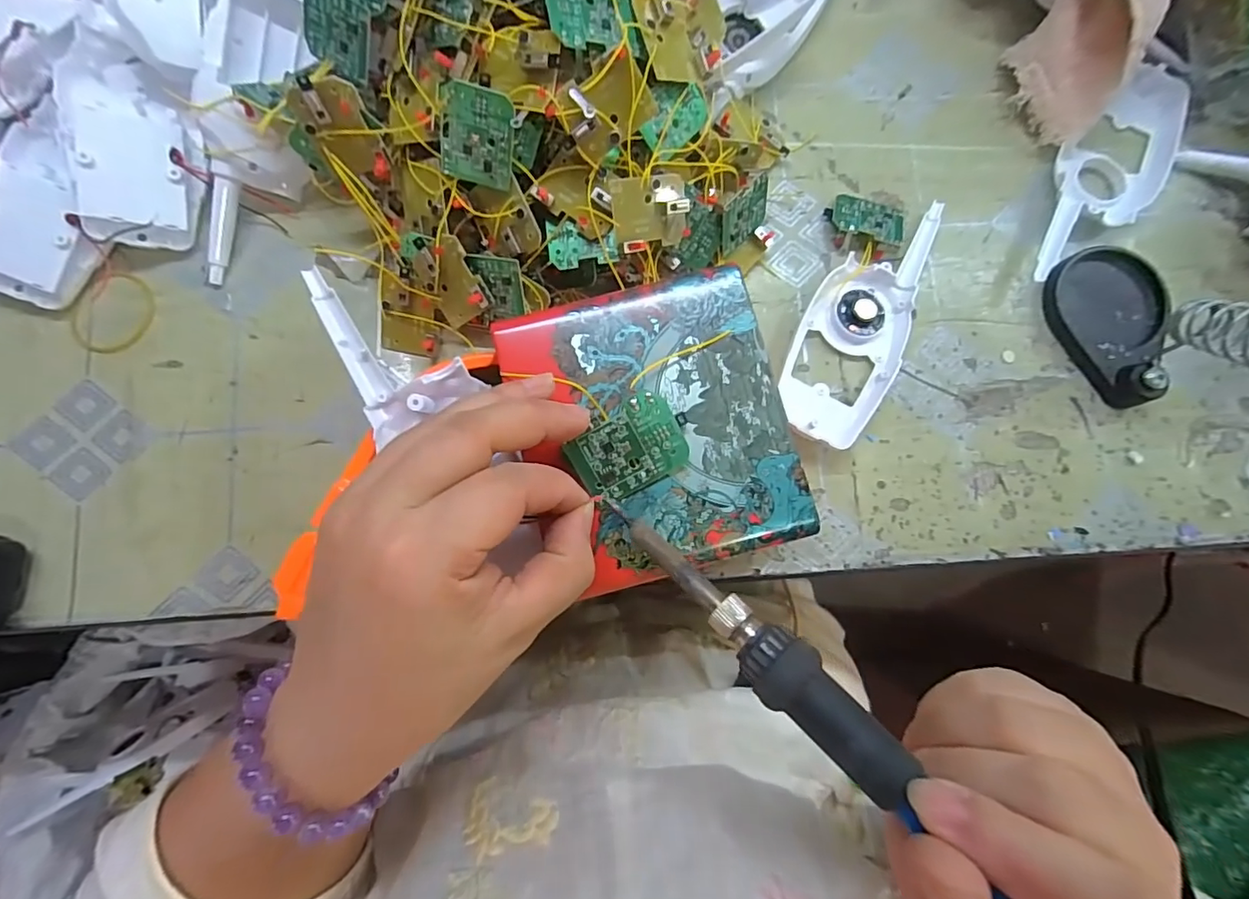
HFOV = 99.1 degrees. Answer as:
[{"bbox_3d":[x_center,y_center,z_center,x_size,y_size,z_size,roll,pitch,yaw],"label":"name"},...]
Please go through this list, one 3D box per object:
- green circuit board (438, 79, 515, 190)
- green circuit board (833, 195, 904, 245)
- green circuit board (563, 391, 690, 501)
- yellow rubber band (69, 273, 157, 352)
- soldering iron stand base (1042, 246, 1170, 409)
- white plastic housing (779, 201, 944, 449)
[{"bbox_3d":[-0.070,-0.148,0.252,0.034,0.042,0.004,15,46,-4],"label":"green circuit board"},{"bbox_3d":[0.146,-0.138,0.318,0.042,0.004,0.031,17,61,2],"label":"green circuit board"},{"bbox_3d":[0.002,0.001,0.203,0.041,0.004,0.033,-32,106,1],"label":"green circuit board"},{"bbox_3d":[-0.297,-0.078,0.310,0.041,0.004,0.049,37,85,-1],"label":"yellow rubber band"},{"bbox_3d":[0.289,-0.074,0.308,0.063,0.023,0.092,-14,83,-3],"label":"soldering iron stand base"},{"bbox_3d":[0.136,-0.076,0.307,0.058,0.020,0.157,25,82,2],"label":"white plastic housing"}]

